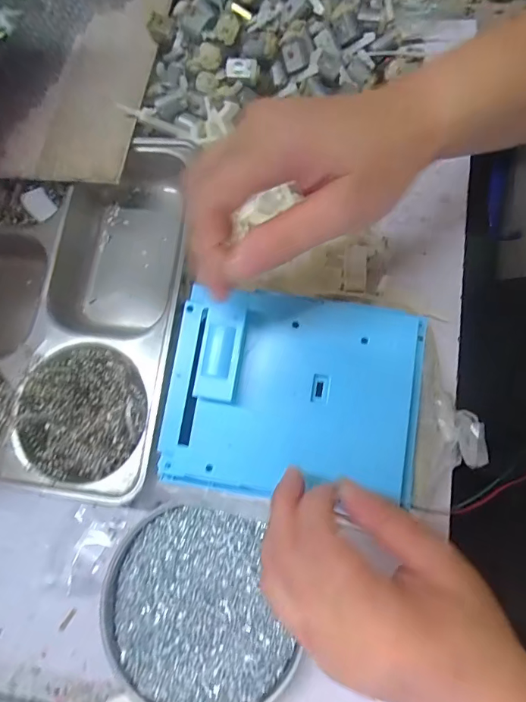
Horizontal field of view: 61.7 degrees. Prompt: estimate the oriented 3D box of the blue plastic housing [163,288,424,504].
[{"bbox_3d":[0.019,0.025,0.270,0.156,0.027,0.121,6,78,3],"label":"blue plastic housing"}]

